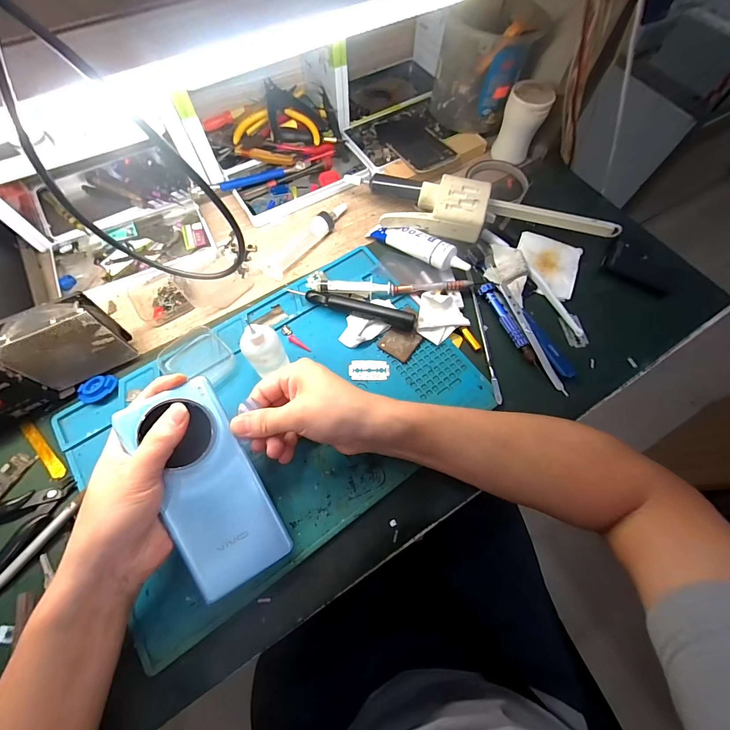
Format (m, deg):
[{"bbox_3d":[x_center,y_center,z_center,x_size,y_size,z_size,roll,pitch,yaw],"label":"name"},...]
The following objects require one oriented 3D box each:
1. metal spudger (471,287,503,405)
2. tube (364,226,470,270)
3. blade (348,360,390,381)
[{"bbox_3d":[0.133,-0.026,0.376,0.007,0.004,0.142,-3,67,-2],"label":"metal spudger"},{"bbox_3d":[0.065,-0.145,0.409,0.129,0.033,0.033,36,71,13],"label":"tube"},{"bbox_3d":[0.004,0.005,0.363,0.043,0.004,0.023,-3,67,-2],"label":"blade"}]

